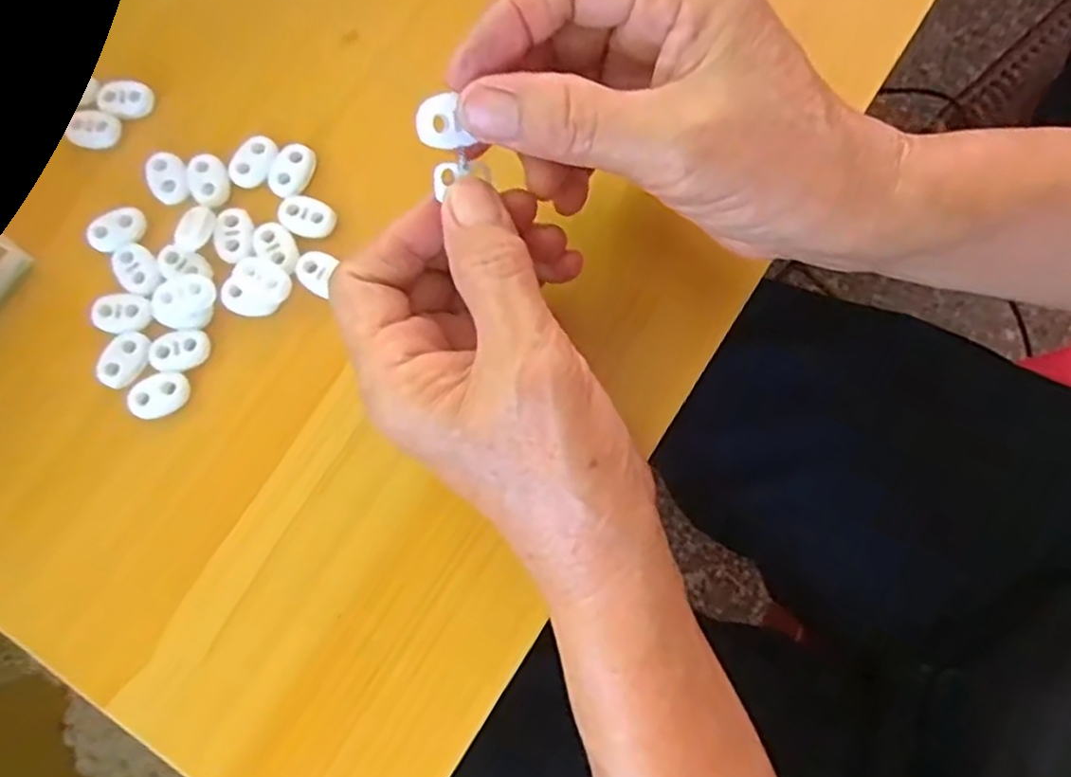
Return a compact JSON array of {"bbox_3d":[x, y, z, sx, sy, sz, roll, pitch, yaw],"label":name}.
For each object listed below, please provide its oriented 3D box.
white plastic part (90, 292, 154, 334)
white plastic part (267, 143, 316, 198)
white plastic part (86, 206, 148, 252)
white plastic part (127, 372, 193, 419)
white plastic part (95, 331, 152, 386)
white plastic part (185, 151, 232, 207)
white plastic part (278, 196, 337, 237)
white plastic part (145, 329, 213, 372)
[{"bbox_3d":[-0.158,-0.029,0.272,0.023,0.004,0.016,0,77,1],"label":"white plastic part"},{"bbox_3d":[-0.098,-0.087,0.286,0.015,0.004,0.022,25,79,7],"label":"white plastic part"},{"bbox_3d":[-0.165,-0.063,0.280,0.023,0.004,0.016,-21,77,-4],"label":"white plastic part"},{"bbox_3d":[-0.141,0.003,0.269,0.022,0.006,0.015,-37,79,-7],"label":"white plastic part"},{"bbox_3d":[-0.155,-0.011,0.269,0.017,0.004,0.022,33,80,8],"label":"white plastic part"},{"bbox_3d":[-0.131,-0.083,0.284,0.016,0.004,0.023,-31,78,-6],"label":"white plastic part"},{"bbox_3d":[-0.090,-0.068,0.280,0.022,0.004,0.015,13,78,4],"label":"white plastic part"},{"bbox_3d":[-0.135,-0.014,0.272,0.022,0.006,0.015,-10,77,-1],"label":"white plastic part"}]

